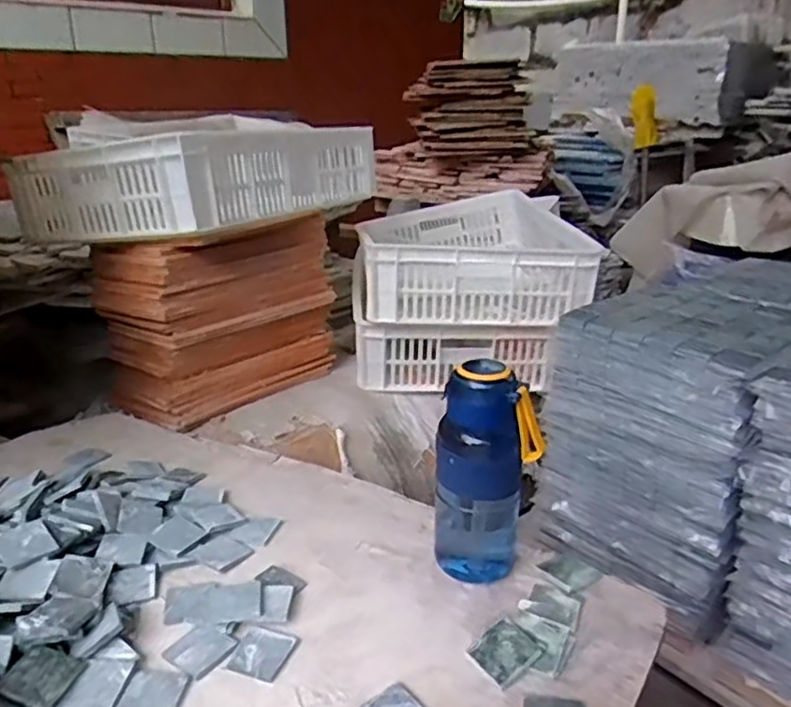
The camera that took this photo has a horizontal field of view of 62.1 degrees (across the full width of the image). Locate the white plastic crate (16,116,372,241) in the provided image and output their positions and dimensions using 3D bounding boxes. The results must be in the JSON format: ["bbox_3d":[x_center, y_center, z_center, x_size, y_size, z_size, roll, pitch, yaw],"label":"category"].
[{"bbox_3d":[-0.308,-0.313,1.142,0.347,0.137,0.527,11,24,29],"label":"white plastic crate"}]

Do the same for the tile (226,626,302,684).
[{"bbox_3d":[-0.120,0.268,0.592,0.050,0.007,0.050,7,22,19],"label":"tile"}]

